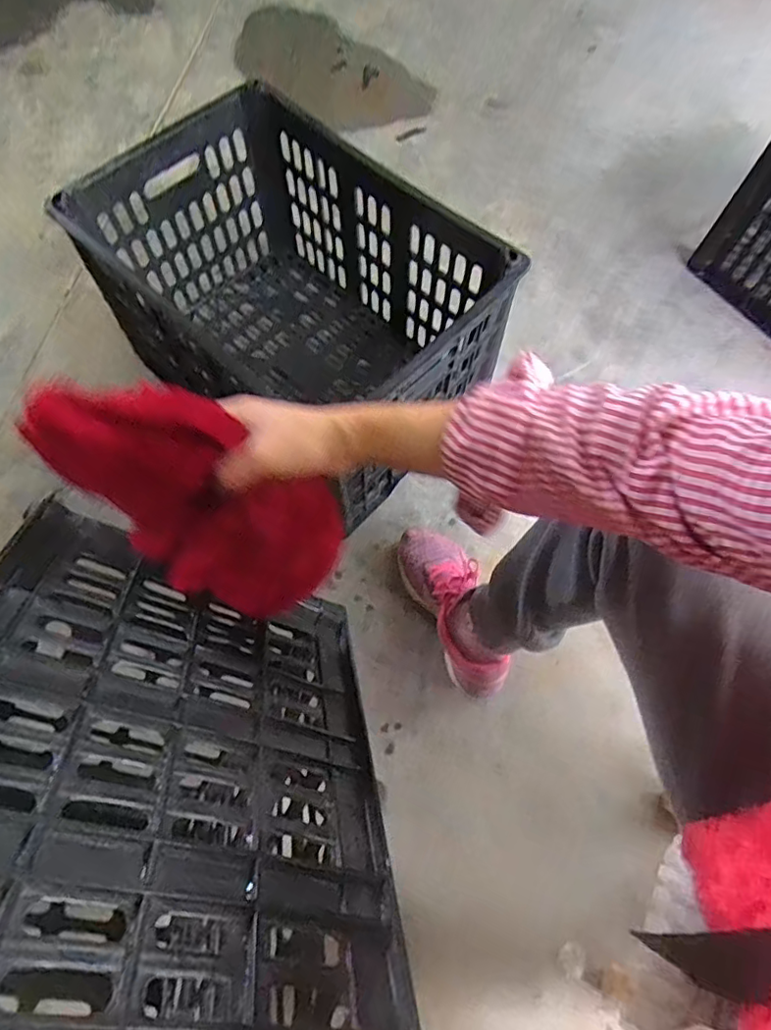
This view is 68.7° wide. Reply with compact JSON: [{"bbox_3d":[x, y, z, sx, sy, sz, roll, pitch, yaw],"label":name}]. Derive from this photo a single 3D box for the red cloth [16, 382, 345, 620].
[{"bbox_3d":[-0.139,-0.007,0.394,0.213,0.139,0.038,32,24,-18],"label":"red cloth"}]

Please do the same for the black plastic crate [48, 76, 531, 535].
[{"bbox_3d":[-0.128,-0.276,0.788,0.485,0.313,0.322,42,73,16],"label":"black plastic crate"}]

